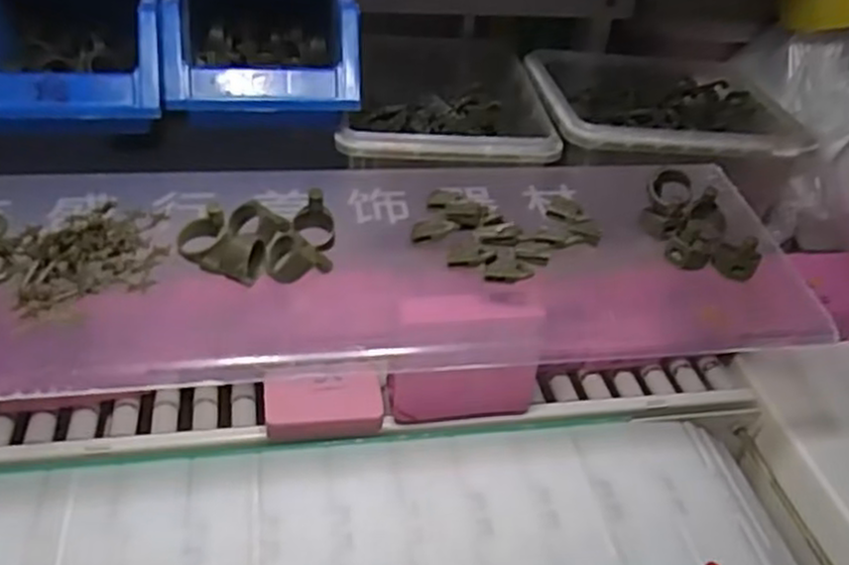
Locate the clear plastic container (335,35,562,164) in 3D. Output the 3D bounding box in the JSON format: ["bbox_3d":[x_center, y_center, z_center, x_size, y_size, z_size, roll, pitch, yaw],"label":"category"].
[{"bbox_3d":[0.009,-0.137,0.606,0.156,0.058,0.214,2,38,-6],"label":"clear plastic container"}]

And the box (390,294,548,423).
[{"bbox_3d":[0.026,0.044,0.458,0.088,0.074,0.029,-2,42,-10],"label":"box"}]

